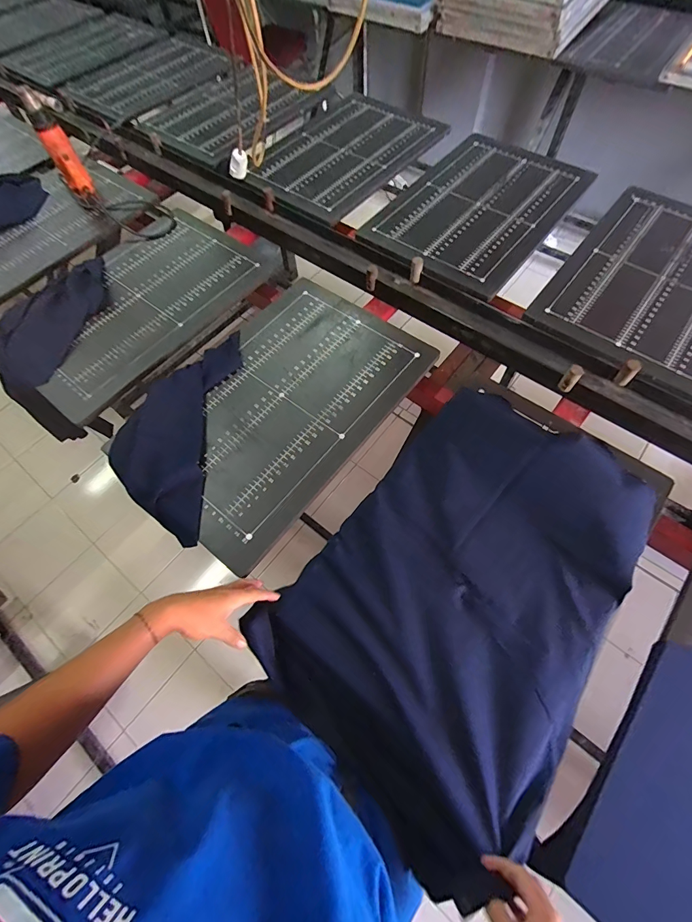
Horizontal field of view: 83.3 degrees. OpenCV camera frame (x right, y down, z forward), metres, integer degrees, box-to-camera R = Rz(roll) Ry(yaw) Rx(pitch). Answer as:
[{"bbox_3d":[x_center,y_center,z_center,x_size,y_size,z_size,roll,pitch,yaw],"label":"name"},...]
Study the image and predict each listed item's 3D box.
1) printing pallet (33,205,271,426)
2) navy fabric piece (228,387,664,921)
[{"bbox_3d":[-0.504,-0.395,0.944,0.363,0.032,0.591,37,71,18],"label":"printing pallet"},{"bbox_3d":[0.199,0.195,0.628,0.438,0.076,0.633,40,72,18],"label":"navy fabric piece"}]

